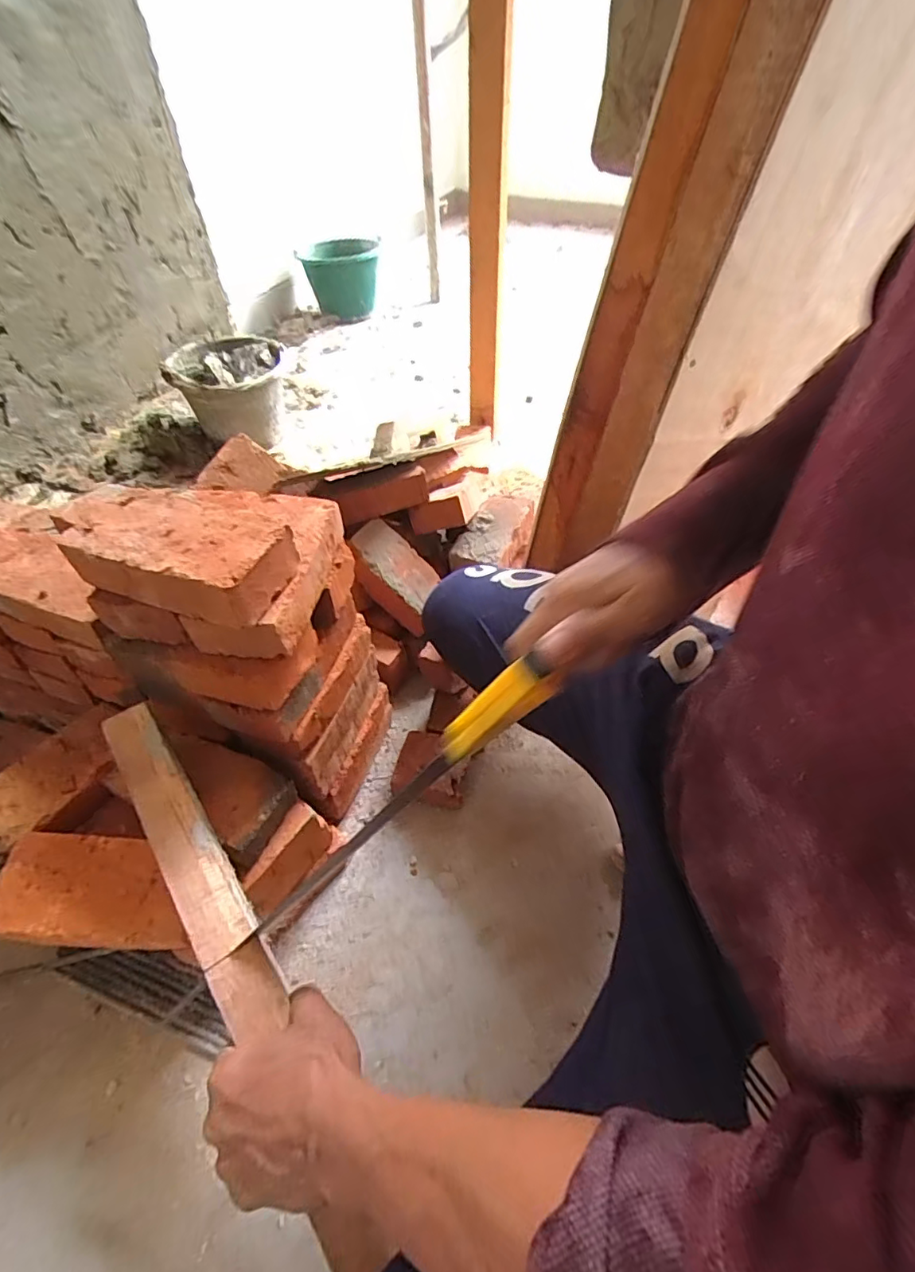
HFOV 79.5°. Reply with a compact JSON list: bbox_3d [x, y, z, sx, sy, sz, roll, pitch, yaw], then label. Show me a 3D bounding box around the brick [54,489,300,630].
[{"bbox_3d":[-0.218,-0.069,0.429,0.173,0.046,0.089,16,50,13],"label":"brick"}]

